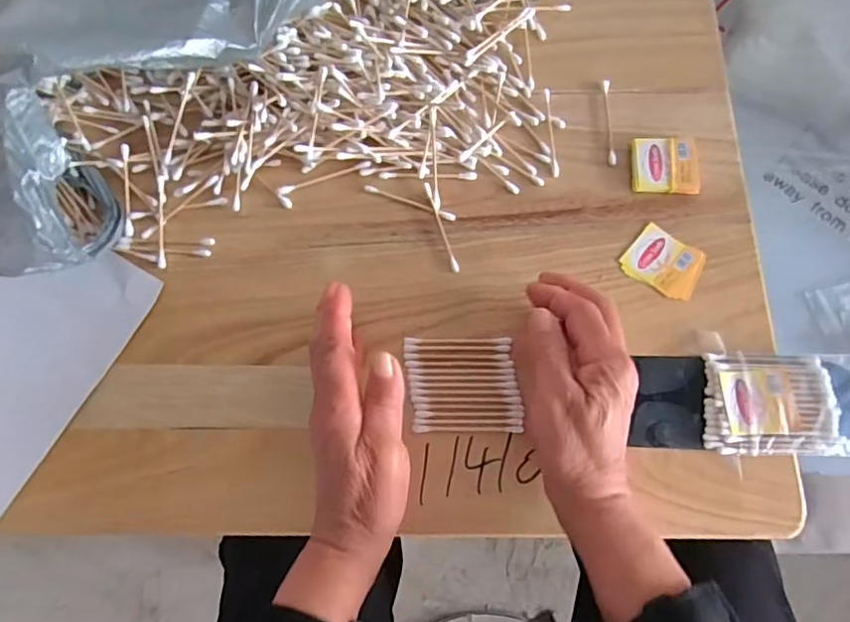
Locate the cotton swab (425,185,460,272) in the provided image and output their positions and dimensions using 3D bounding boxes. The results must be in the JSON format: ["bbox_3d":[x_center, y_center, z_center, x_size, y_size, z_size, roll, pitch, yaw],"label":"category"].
[{"bbox_3d":[0.012,-0.060,0.406,0.005,0.004,0.071,-18,75,-3],"label":"cotton swab"}]

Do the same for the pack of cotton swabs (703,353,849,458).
[{"bbox_3d":[0.239,0.059,0.361,0.115,0.012,0.063,0,75,2],"label":"pack of cotton swabs"}]

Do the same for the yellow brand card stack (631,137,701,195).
[{"bbox_3d":[0.176,-0.107,0.412,0.048,0.010,0.045,1,75,2],"label":"yellow brand card stack"}]

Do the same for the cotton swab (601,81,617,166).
[{"bbox_3d":[0.139,-0.143,0.425,0.007,0.004,0.072,0,75,2],"label":"cotton swab"}]

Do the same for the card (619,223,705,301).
[{"bbox_3d":[0.168,-0.034,0.395,0.051,0.004,0.041,32,78,10],"label":"card"}]

